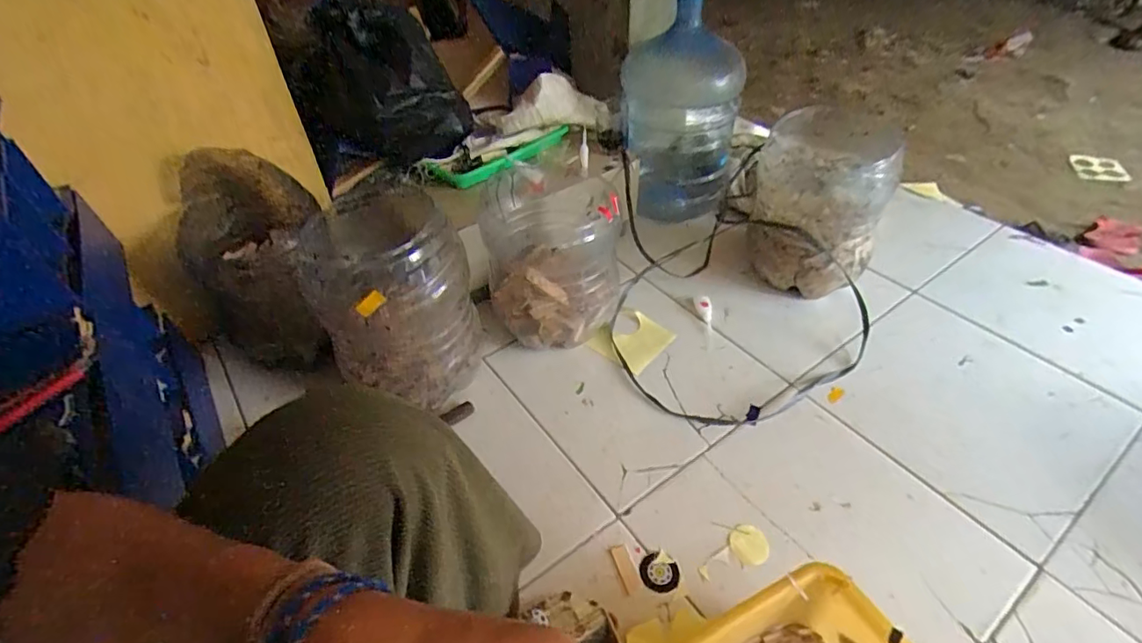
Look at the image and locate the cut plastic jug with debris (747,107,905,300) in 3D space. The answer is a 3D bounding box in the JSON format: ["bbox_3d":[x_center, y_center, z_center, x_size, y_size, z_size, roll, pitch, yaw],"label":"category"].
[{"bbox_3d":[0.500,-0.258,1.100,0.245,0.295,0.279,17,48,19],"label":"cut plastic jug with debris"}]

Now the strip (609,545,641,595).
[{"bbox_3d":[0.075,0.339,0.750,0.023,0.005,0.066,-16,46,-13],"label":"strip"}]

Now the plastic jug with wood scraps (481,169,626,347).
[{"bbox_3d":[-0.033,-0.122,1.028,0.238,0.256,0.254,2,45,5],"label":"plastic jug with wood scraps"}]

